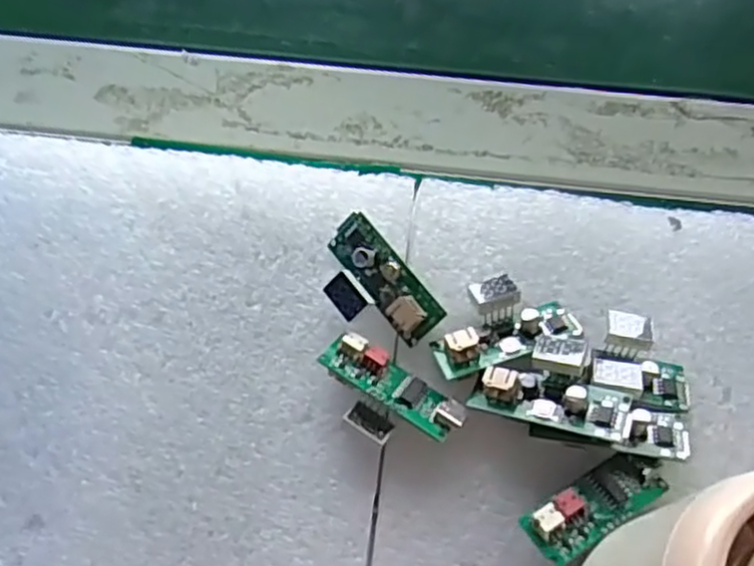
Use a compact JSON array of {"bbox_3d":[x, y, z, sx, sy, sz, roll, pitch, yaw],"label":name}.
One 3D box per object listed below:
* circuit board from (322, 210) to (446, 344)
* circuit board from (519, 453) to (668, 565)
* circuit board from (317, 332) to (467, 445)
[{"bbox_3d":[-0.002,0.001,0.198,0.022,0.010,0.038,-36,74,-13],"label":"circuit board"},{"bbox_3d":[0.053,0.054,0.176,0.037,0.005,0.013,-25,72,-21],"label":"circuit board"},{"bbox_3d":[0.002,0.030,0.188,0.038,0.010,0.019,32,74,11],"label":"circuit board"}]

